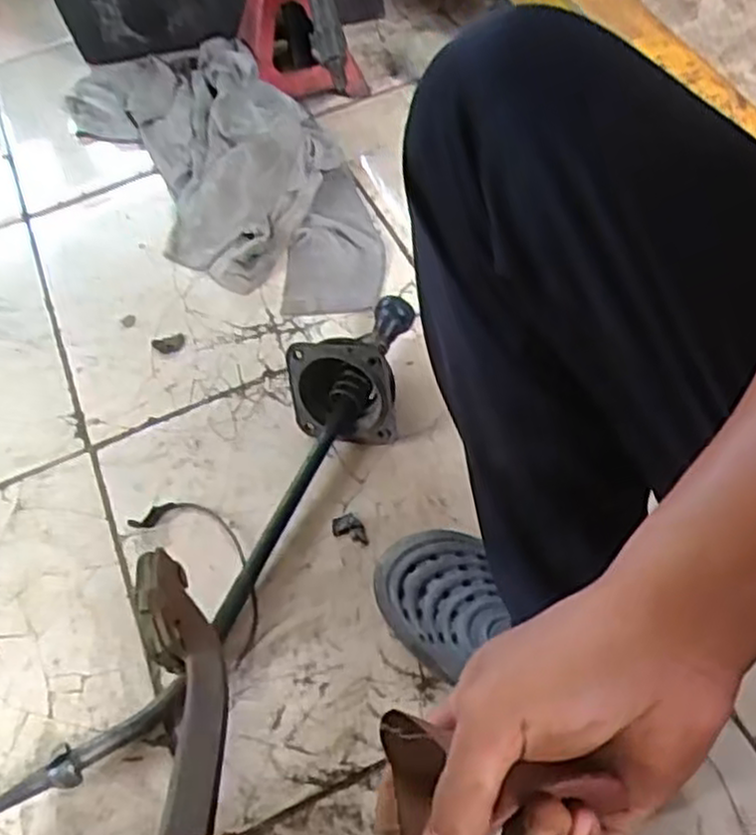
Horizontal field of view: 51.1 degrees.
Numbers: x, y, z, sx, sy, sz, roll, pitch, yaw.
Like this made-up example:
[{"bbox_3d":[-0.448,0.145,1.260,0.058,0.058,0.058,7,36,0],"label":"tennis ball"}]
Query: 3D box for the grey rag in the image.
[{"bbox_3d":[-0.202,-0.347,1.039,0.257,0.080,0.601,-32,58,-13],"label":"grey rag"}]

